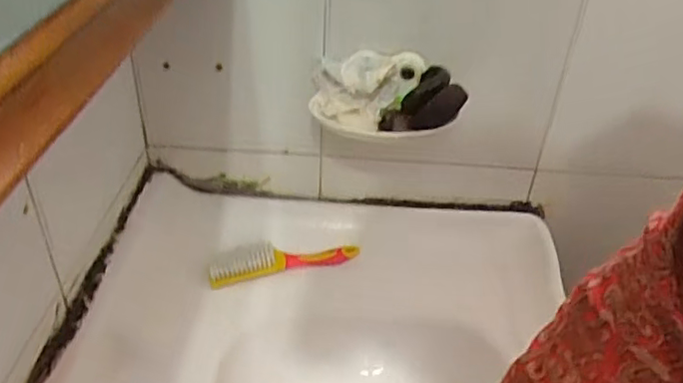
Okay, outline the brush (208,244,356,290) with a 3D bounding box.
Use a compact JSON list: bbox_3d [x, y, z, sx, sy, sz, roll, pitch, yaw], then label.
[{"bbox_3d":[-0.066,0.076,0.689,0.174,0.036,0.032,-12,39,-21],"label":"brush"}]

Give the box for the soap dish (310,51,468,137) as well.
[{"bbox_3d":[0.045,-0.100,0.607,0.149,0.051,0.105,2,36,-2],"label":"soap dish"}]

